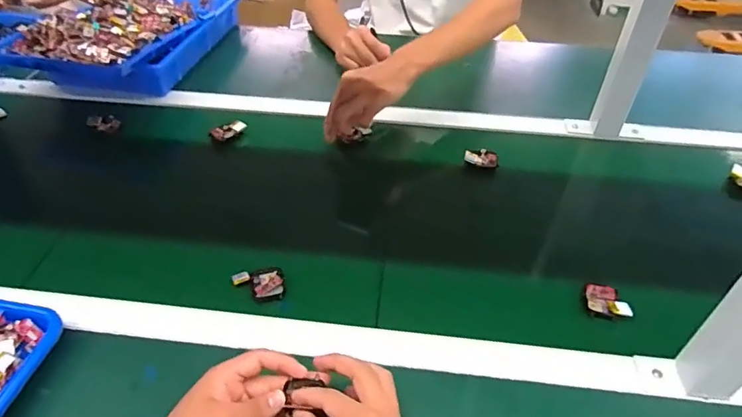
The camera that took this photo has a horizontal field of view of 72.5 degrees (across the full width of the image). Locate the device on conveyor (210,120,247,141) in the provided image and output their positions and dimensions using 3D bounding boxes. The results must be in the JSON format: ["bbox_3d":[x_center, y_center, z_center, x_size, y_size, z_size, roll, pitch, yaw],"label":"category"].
[{"bbox_3d":[-0.224,-0.123,0.798,0.023,0.015,0.054,34,53,30],"label":"device on conveyor"}]

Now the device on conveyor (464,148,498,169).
[{"bbox_3d":[0.167,-0.077,0.761,0.050,0.020,0.024,15,46,15],"label":"device on conveyor"}]

